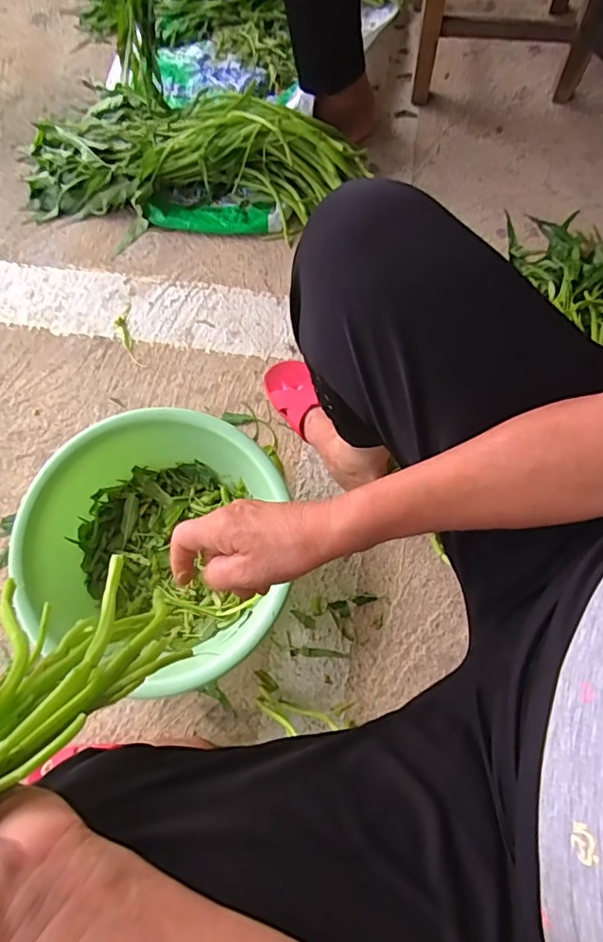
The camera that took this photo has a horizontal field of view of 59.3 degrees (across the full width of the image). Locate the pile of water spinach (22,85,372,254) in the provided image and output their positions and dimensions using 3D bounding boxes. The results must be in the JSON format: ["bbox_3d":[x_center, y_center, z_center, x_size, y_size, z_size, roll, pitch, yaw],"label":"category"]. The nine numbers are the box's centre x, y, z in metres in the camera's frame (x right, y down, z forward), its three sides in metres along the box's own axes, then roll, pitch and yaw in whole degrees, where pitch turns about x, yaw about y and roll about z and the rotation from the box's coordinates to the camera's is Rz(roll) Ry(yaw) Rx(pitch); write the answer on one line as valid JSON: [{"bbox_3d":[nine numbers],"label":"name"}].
[{"bbox_3d":[-0.194,-0.519,0.876,0.550,0.174,0.238,11,75,5],"label":"pile of water spinach"}]

